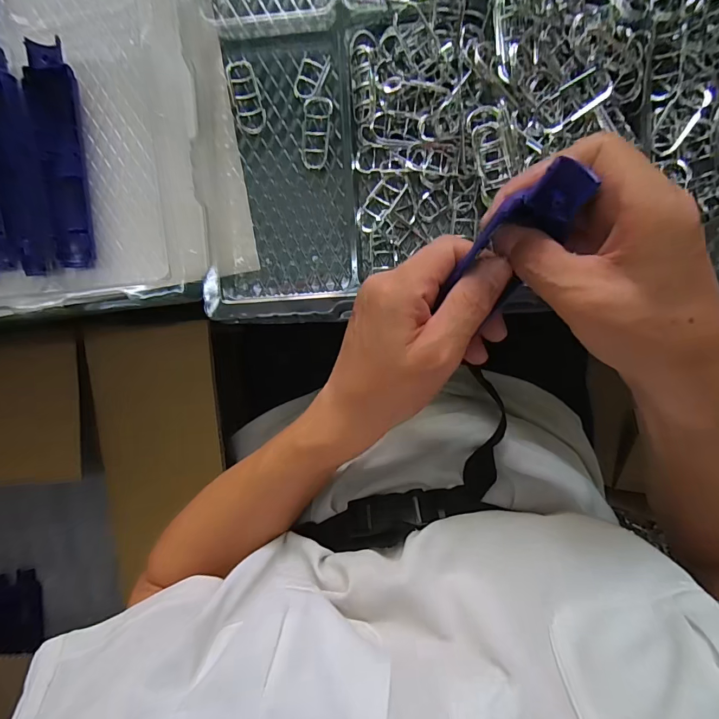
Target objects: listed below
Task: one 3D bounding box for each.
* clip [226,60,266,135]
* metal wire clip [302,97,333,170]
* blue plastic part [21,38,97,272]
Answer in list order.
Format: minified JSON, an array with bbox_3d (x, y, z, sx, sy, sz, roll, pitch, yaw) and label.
[{"bbox_3d":[-0.089,-0.207,0.324,0.023,0.007,0.056,-15,95,6],"label":"clip"},{"bbox_3d":[-0.033,-0.177,0.323,0.023,0.007,0.054,3,97,4],"label":"metal wire clip"},{"bbox_3d":[-0.240,-0.160,0.333,0.036,0.016,0.168,-1,96,5],"label":"blue plastic part"}]

